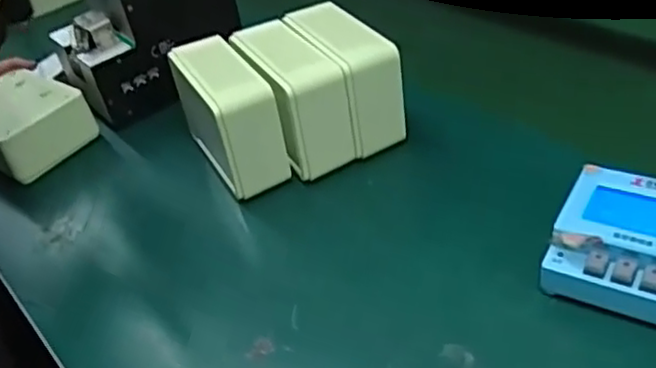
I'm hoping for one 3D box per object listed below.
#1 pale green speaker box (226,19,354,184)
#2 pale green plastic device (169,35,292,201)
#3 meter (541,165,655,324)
[{"bbox_3d":[-0.036,-0.075,0.657,0.061,0.113,0.135,-25,40,-19],"label":"pale green speaker box"},{"bbox_3d":[-0.095,-0.067,0.651,0.058,0.098,0.139,-26,40,-19],"label":"pale green plastic device"},{"bbox_3d":[0.212,0.043,0.478,0.103,0.047,0.099,16,45,30],"label":"meter"}]

